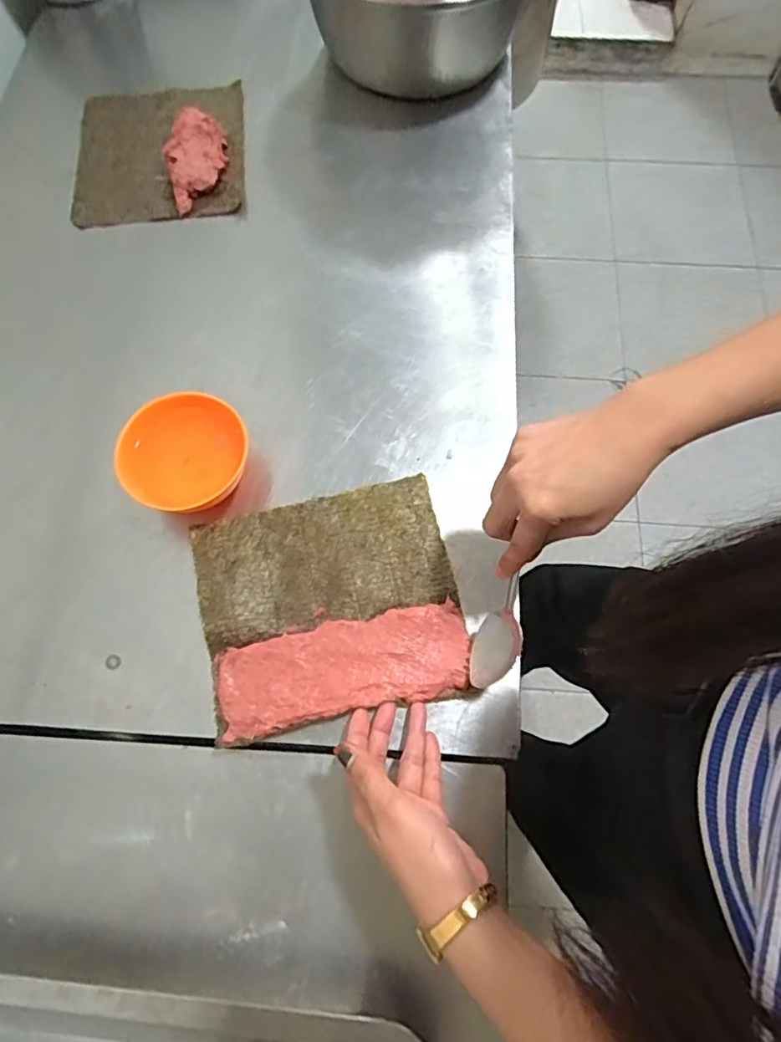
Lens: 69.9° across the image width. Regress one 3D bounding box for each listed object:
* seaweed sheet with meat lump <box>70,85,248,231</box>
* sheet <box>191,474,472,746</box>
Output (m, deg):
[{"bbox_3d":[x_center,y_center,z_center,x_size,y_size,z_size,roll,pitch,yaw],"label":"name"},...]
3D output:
[{"bbox_3d":[-0.258,-0.416,0.608,0.184,0.034,0.188,-5,70,-2],"label":"seaweed sheet with meat lump"},{"bbox_3d":[-0.048,0.062,0.445,0.195,0.014,0.175,-11,71,-4],"label":"sheet"}]

